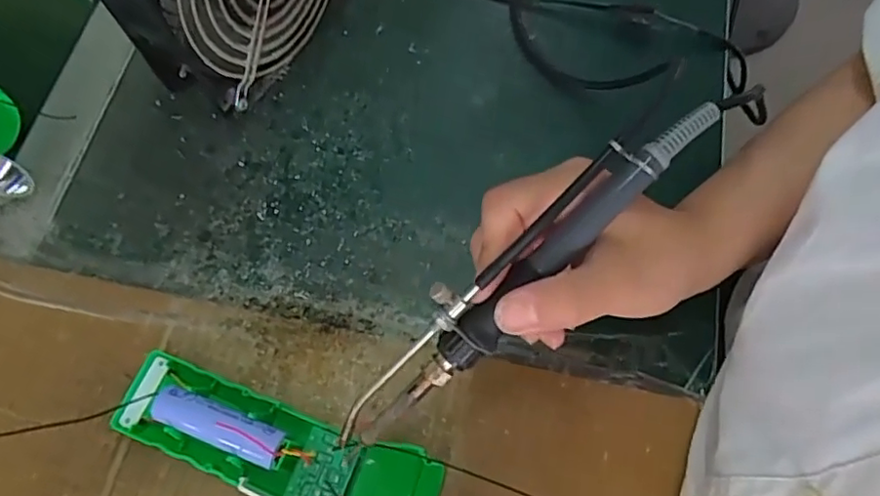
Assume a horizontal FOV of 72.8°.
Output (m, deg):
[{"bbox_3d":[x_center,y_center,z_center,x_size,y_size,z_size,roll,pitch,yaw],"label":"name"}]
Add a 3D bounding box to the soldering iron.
[{"bbox_3d":[0.032,0.010,0.240,0.195,0.023,0.026,-44,75,6],"label":"soldering iron"}]

